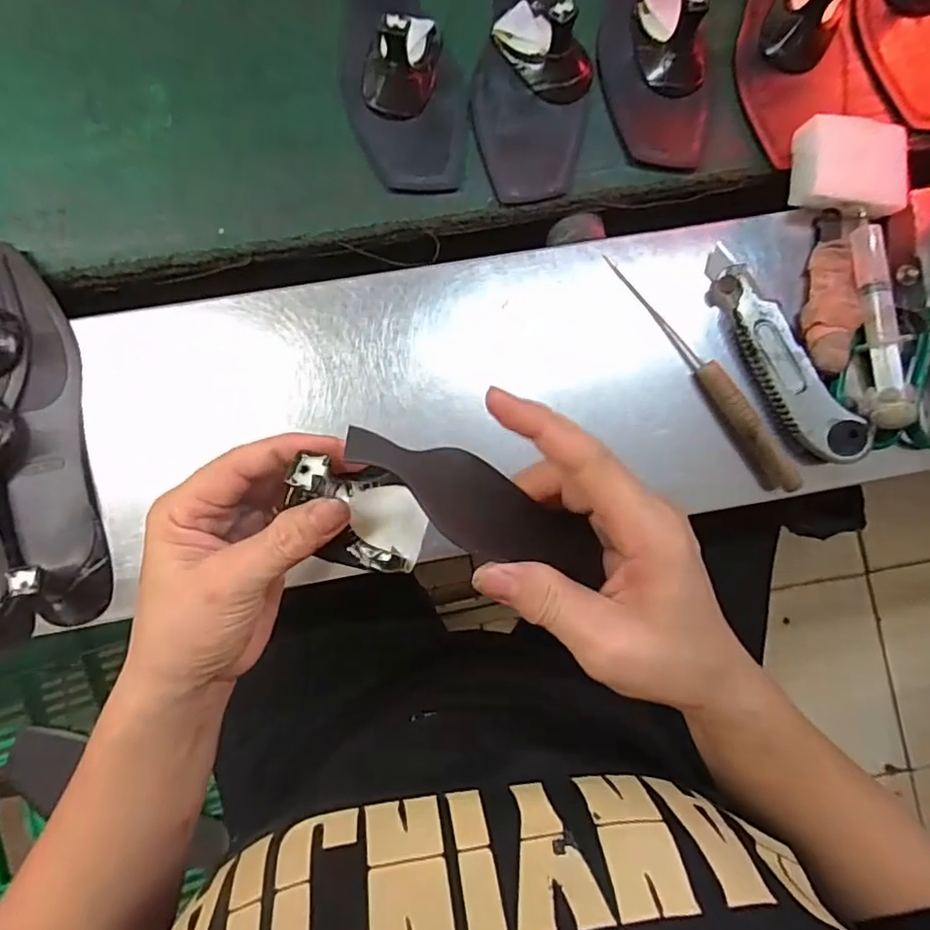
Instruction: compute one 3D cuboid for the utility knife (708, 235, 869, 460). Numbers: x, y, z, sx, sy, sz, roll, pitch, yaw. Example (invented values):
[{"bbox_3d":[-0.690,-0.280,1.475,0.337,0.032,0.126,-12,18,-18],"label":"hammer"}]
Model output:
[{"bbox_3d":[0.208,-0.073,0.398,0.034,0.027,0.162,-32,86,-7],"label":"utility knife"}]

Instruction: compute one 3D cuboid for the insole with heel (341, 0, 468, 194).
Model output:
[{"bbox_3d":[-0.052,-0.319,0.415,0.088,0.047,0.264,-7,86,-3],"label":"insole with heel"}]

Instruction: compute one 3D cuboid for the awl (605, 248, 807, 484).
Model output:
[{"bbox_3d":[0.160,-0.061,0.398,0.018,0.017,0.187,-35,86,-7],"label":"awl"}]

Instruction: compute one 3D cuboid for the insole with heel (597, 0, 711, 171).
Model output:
[{"bbox_3d":[0.137,-0.347,0.424,0.080,0.045,0.260,-4,86,-3],"label":"insole with heel"}]

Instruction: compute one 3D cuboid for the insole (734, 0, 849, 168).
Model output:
[{"bbox_3d":[0.247,-0.352,0.432,0.084,0.039,0.258,1,85,-1],"label":"insole"}]

